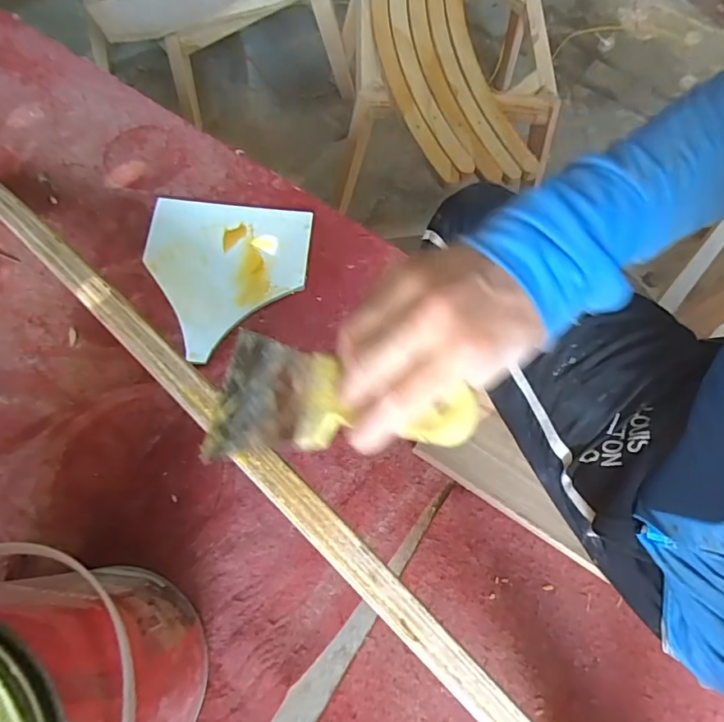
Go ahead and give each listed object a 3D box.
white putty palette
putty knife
[{"bbox_3d":[-0.156,-0.095,0.556,0.179,0.008,0.189,5,71,0],"label":"white putty palette"},{"bbox_3d":[-0.025,0.027,0.314,0.201,0.017,0.088,2,66,39],"label":"putty knife"}]

